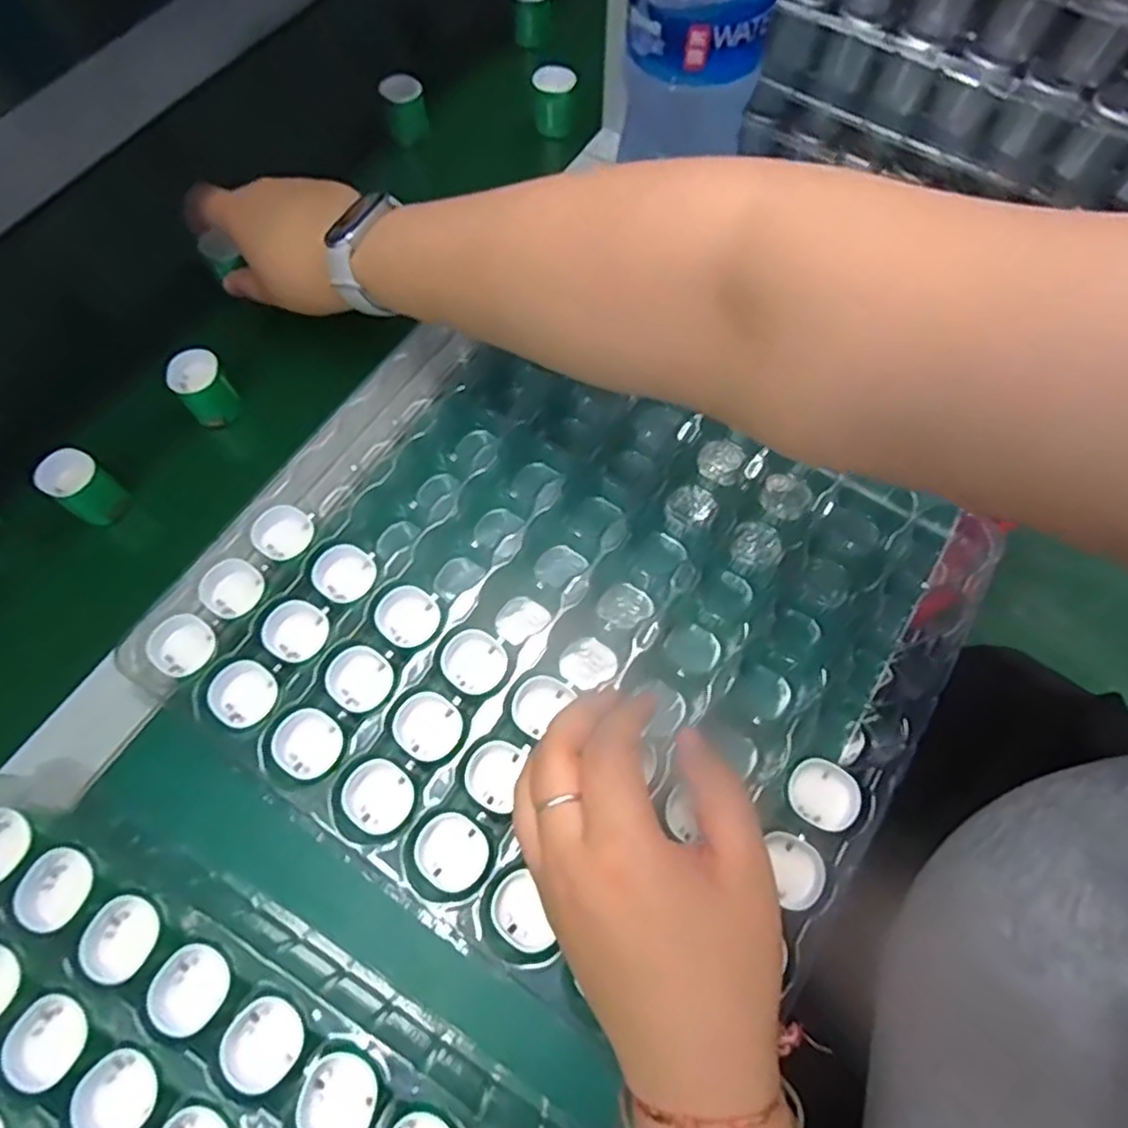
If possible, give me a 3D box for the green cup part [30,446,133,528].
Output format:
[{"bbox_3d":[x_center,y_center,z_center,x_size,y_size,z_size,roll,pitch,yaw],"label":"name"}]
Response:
[{"bbox_3d":[-0.270,-0.043,0.397,0.029,0.036,0.028,33,70,13],"label":"green cup part"}]

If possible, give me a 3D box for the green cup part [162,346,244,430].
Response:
[{"bbox_3d":[-0.213,-0.105,0.419,0.031,0.034,0.033,0,66,-1],"label":"green cup part"}]

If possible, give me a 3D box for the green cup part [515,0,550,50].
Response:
[{"bbox_3d":[-0.026,-0.443,0.567,0.029,0.040,0.027,-3,66,-2],"label":"green cup part"}]

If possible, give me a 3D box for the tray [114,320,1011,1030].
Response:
[{"bbox_3d":[0.009,0.017,0.360,0.319,0.047,0.305,32,71,13],"label":"tray"}]

